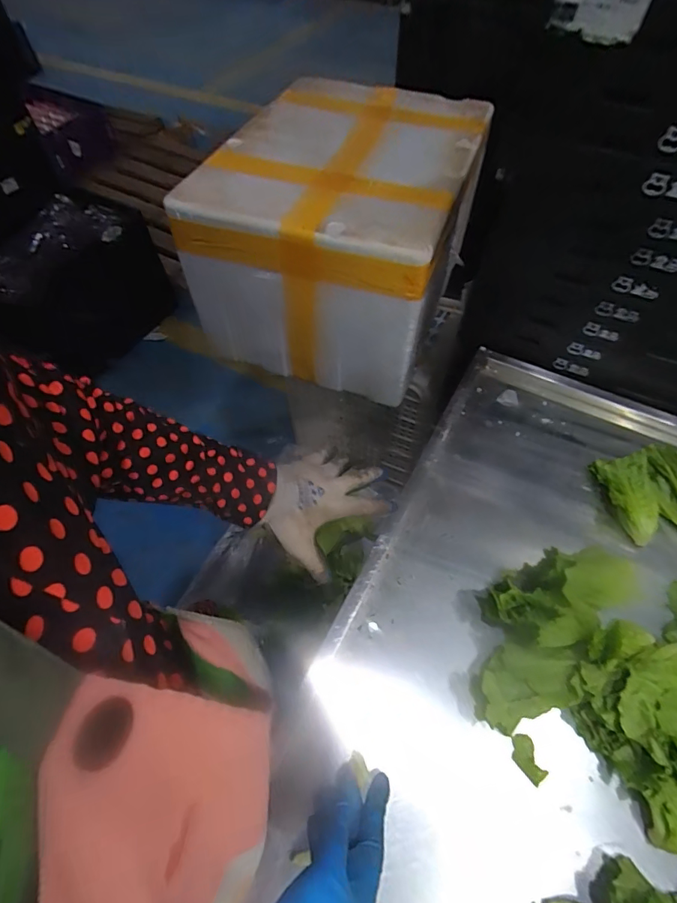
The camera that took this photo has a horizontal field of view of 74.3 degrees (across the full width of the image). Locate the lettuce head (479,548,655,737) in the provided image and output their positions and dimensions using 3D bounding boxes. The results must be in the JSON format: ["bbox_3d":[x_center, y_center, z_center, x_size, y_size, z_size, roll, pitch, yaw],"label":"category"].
[{"bbox_3d":[0.249,0.199,0.485,0.239,0.100,0.155,-24,59,-11],"label":"lettuce head"}]

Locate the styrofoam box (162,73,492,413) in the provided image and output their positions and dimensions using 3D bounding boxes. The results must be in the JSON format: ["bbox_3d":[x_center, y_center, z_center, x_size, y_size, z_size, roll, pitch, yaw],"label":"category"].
[{"bbox_3d":[0.028,-0.500,0.958,0.478,0.311,0.651,19,60,13],"label":"styrofoam box"}]

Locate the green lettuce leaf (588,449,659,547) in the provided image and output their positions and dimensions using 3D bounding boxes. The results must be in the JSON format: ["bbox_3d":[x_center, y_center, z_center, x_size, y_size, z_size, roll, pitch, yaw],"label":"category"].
[{"bbox_3d":[0.396,0.063,0.598,0.068,0.046,0.117,-8,57,-1],"label":"green lettuce leaf"}]

